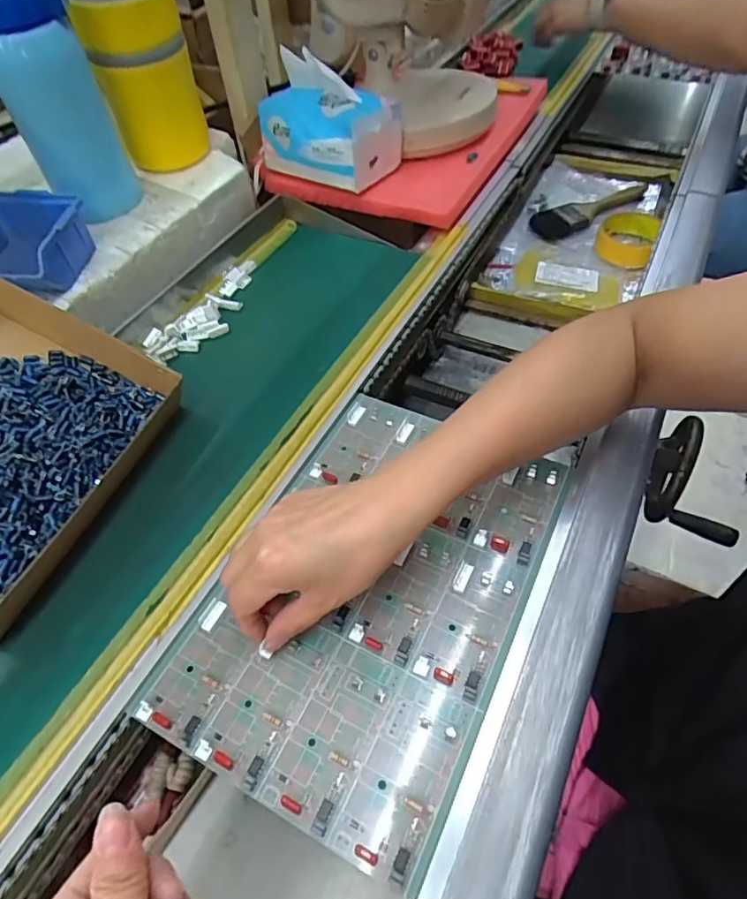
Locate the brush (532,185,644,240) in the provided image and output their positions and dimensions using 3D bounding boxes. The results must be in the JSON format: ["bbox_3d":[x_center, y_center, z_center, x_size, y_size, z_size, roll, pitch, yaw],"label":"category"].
[{"bbox_3d":[0.297,-0.336,0.769,0.192,0.019,0.057,-28,56,-17],"label":"brush"}]

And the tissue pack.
[{"bbox_3d":[-0.053,-0.361,0.605,0.144,0.101,0.088,21,56,18],"label":"tissue pack"}]

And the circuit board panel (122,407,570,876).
[{"bbox_3d":[0.002,0.086,0.372,0.181,0.013,0.278,22,55,17],"label":"circuit board panel"}]

